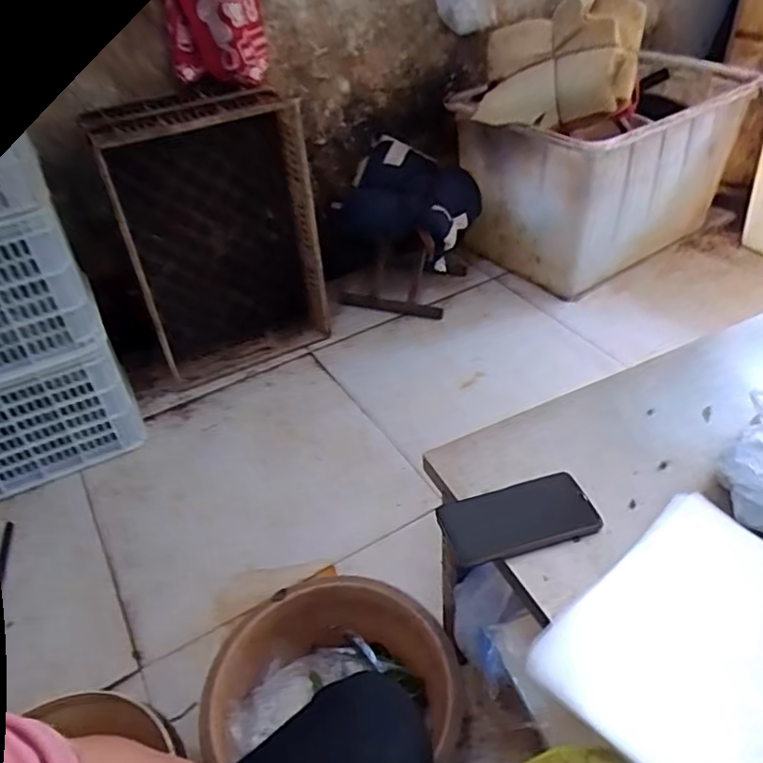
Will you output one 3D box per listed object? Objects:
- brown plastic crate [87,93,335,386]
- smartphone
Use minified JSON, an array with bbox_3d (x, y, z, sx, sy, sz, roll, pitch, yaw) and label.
[{"bbox_3d":[-0.340,-0.302,1.362,0.403,0.562,0.145,-19,42,-15],"label":"brown plastic crate"},{"bbox_3d":[0.137,0.137,0.628,0.148,0.008,0.074,-12,41,-8],"label":"smartphone"}]

